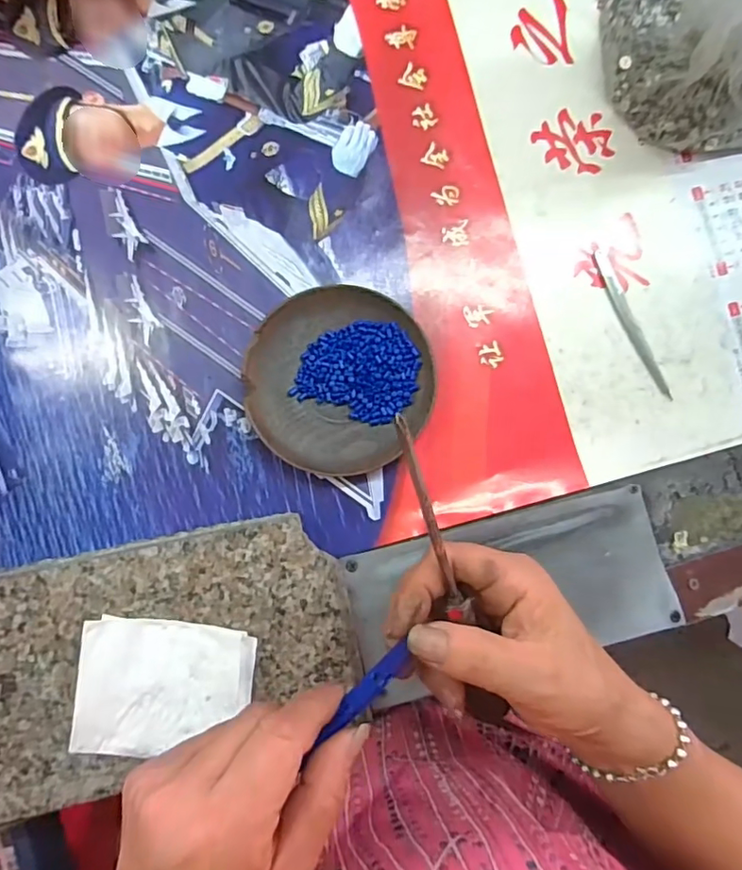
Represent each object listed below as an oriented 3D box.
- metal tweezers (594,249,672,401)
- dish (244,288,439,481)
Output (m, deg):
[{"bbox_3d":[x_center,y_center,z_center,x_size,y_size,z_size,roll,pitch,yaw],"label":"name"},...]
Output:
[{"bbox_3d":[0.171,-0.073,0.354,0.011,0.004,0.105,-23,86,-3],"label":"metal tweezers"},{"bbox_3d":[-0.019,-0.033,0.339,0.112,0.017,0.111,4,85,-1],"label":"dish"}]

